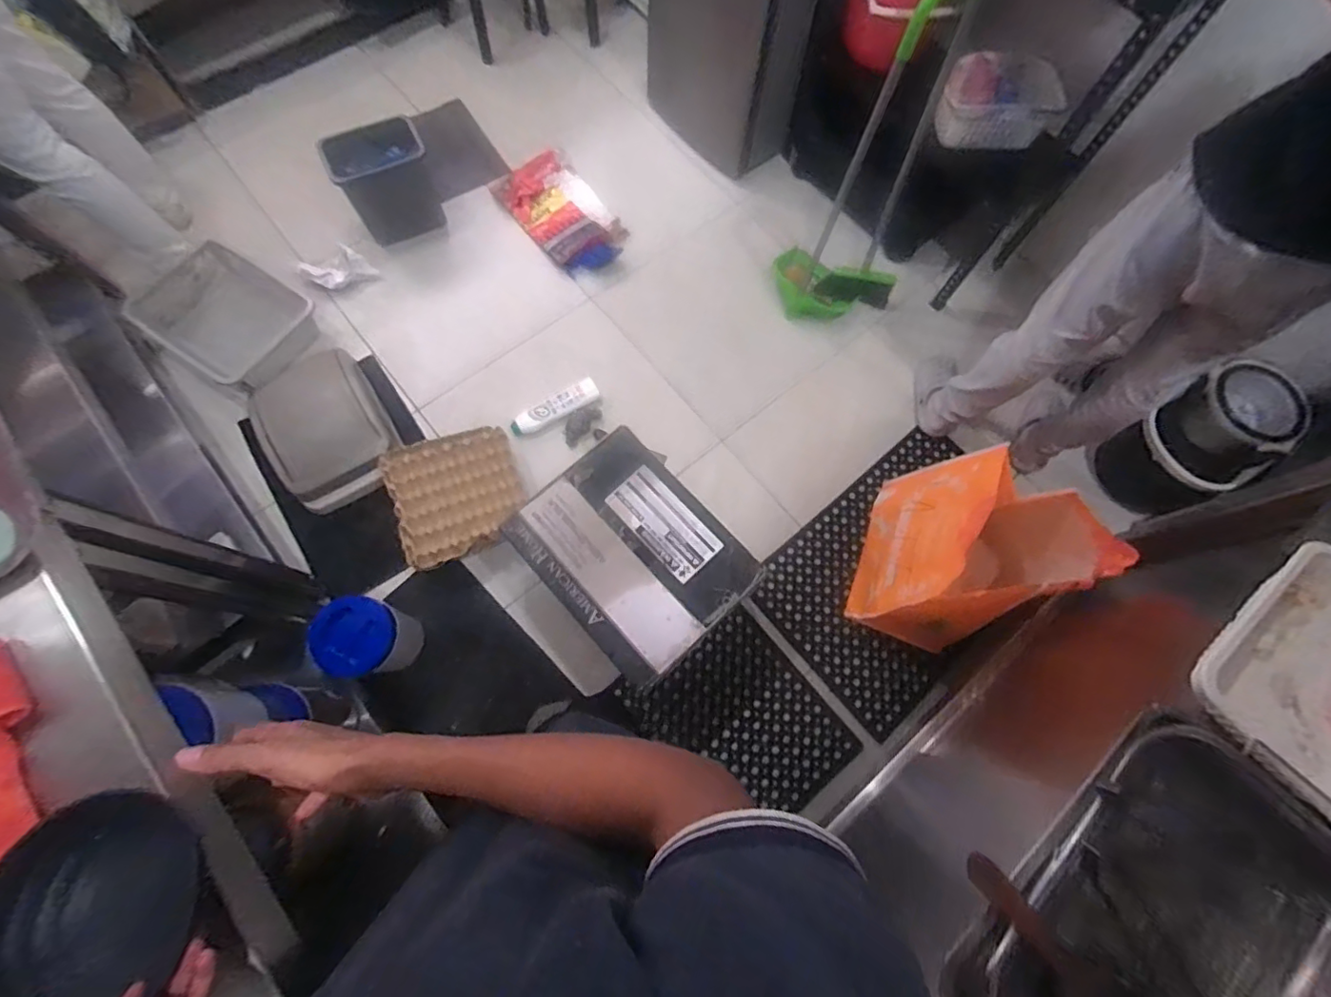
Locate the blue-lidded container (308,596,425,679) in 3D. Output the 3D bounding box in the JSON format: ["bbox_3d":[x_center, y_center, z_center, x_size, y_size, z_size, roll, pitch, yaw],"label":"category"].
[{"bbox_3d":[-0.666,0.322,1.278,0.162,0.229,0.169,0,72,-3],"label":"blue-lidded container"}]

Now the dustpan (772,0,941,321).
[{"bbox_3d":[0.458,-0.770,1.322,0.247,0.881,0.219,19,72,3],"label":"dustpan"}]

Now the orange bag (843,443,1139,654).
[{"bbox_3d":[0.693,0.139,1.260,0.389,0.392,0.366,20,72,4],"label":"orange bag"}]

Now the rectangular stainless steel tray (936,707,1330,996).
[{"bbox_3d":[0.478,0.432,0.558,0.286,0.116,0.418,42,75,10],"label":"rectangular stainless steel tray"}]

